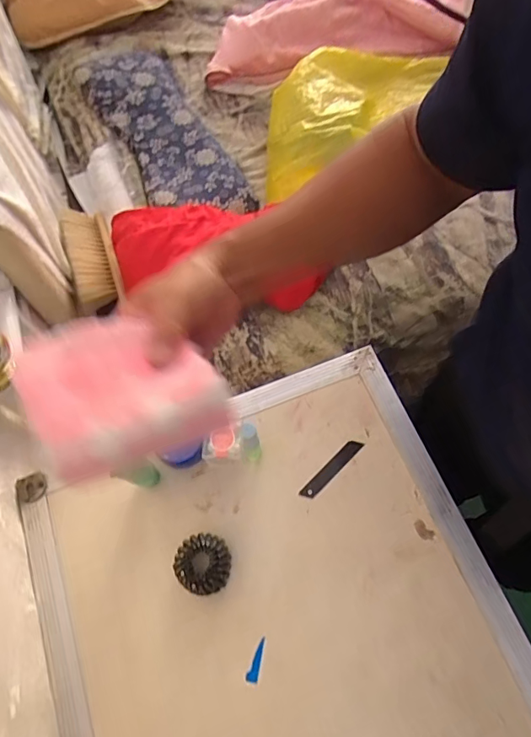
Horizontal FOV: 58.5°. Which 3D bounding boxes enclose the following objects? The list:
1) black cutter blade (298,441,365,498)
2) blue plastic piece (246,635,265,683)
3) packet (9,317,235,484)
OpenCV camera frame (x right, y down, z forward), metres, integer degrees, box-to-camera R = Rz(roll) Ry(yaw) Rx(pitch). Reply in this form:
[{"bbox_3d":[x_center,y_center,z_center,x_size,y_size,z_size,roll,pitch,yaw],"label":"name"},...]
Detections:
[{"bbox_3d":[0.083,0.124,0.592,0.098,0.004,0.018,-42,71,-14],"label":"black cutter blade"},{"bbox_3d":[-0.011,0.315,0.514,0.012,0.004,0.044,10,68,7],"label":"blue plastic piece"},{"bbox_3d":[-0.100,0.008,0.327,0.120,0.018,0.114,-20,64,-30],"label":"packet"}]

